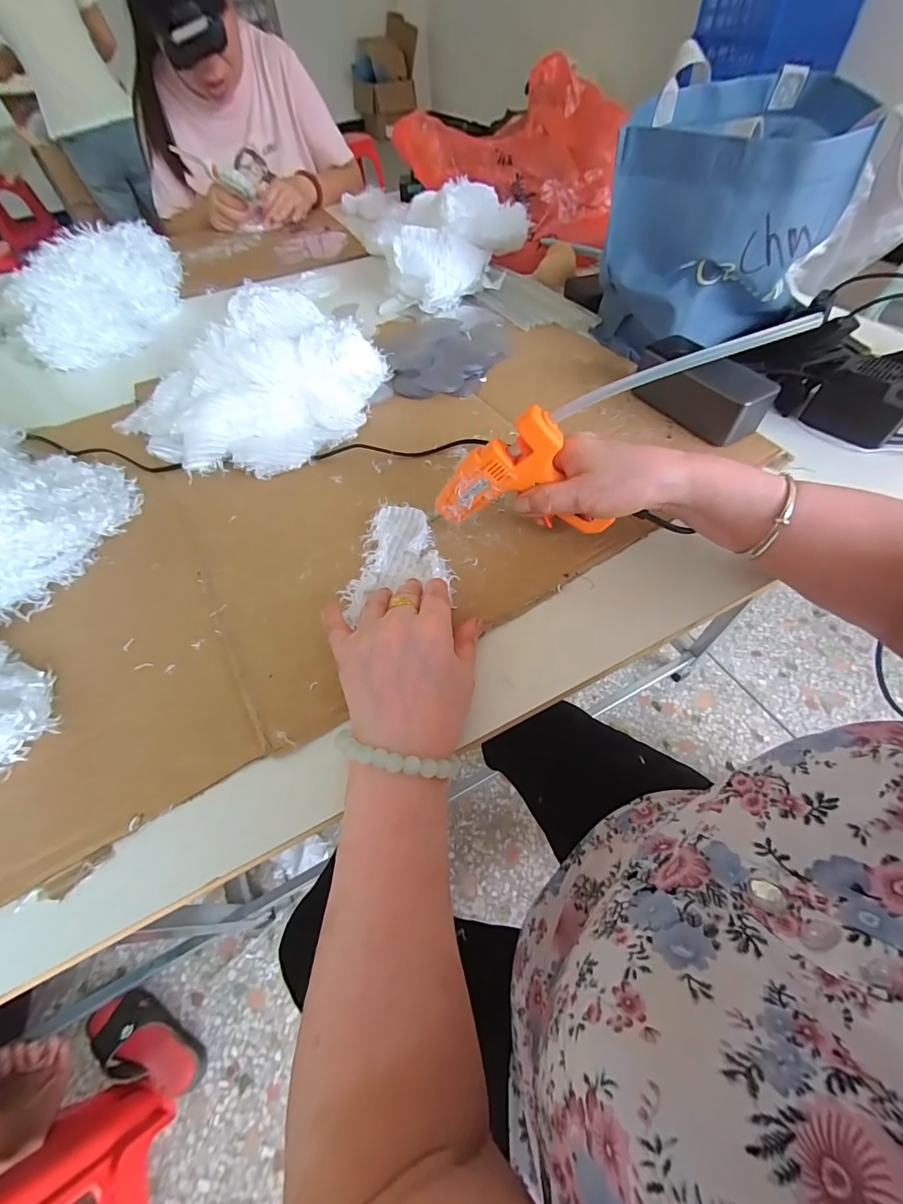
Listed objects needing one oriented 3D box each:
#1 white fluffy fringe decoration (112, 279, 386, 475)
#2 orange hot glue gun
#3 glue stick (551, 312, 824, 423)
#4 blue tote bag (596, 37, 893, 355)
[{"bbox_3d":[-0.193,-0.229,0.450,0.171,0.084,0.246,37,65,23],"label":"white fluffy fringe decoration"},{"bbox_3d":[0.056,-0.099,0.327,0.133,0.085,0.026,6,57,8],"label":"orange hot glue gun"},{"bbox_3d":[0.145,-0.150,0.276,0.158,0.015,0.008,-14,54,15],"label":"glue stick"},{"bbox_3d":[0.278,-0.399,0.474,0.200,0.200,0.187,17,59,13],"label":"blue tote bag"}]

